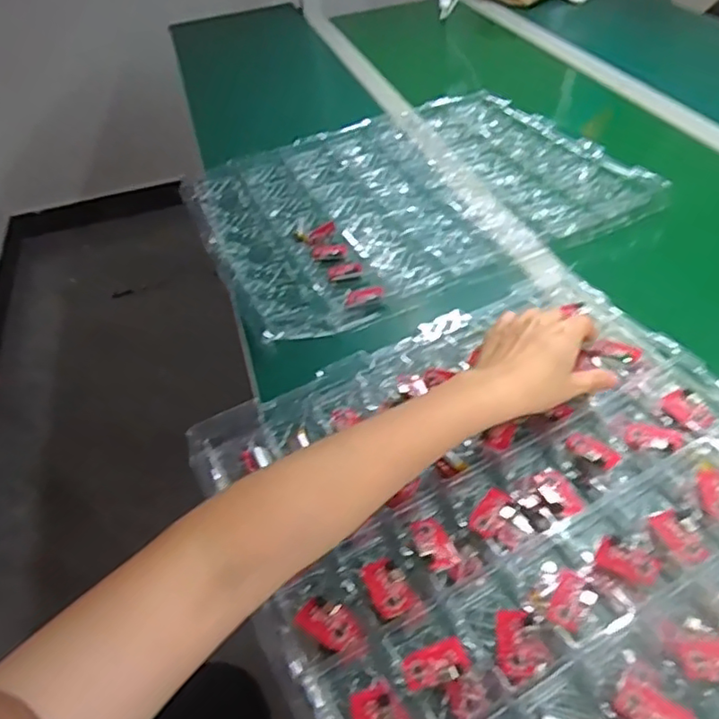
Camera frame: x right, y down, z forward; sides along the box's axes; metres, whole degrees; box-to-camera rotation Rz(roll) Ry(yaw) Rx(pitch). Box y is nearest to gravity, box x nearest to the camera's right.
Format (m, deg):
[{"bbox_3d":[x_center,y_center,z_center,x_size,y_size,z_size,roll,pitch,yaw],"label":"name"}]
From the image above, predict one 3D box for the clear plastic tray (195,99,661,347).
[{"bbox_3d":[0.055,-0.204,0.754,0.468,0.024,0.370,-21,45,-14],"label":"clear plastic tray"}]

